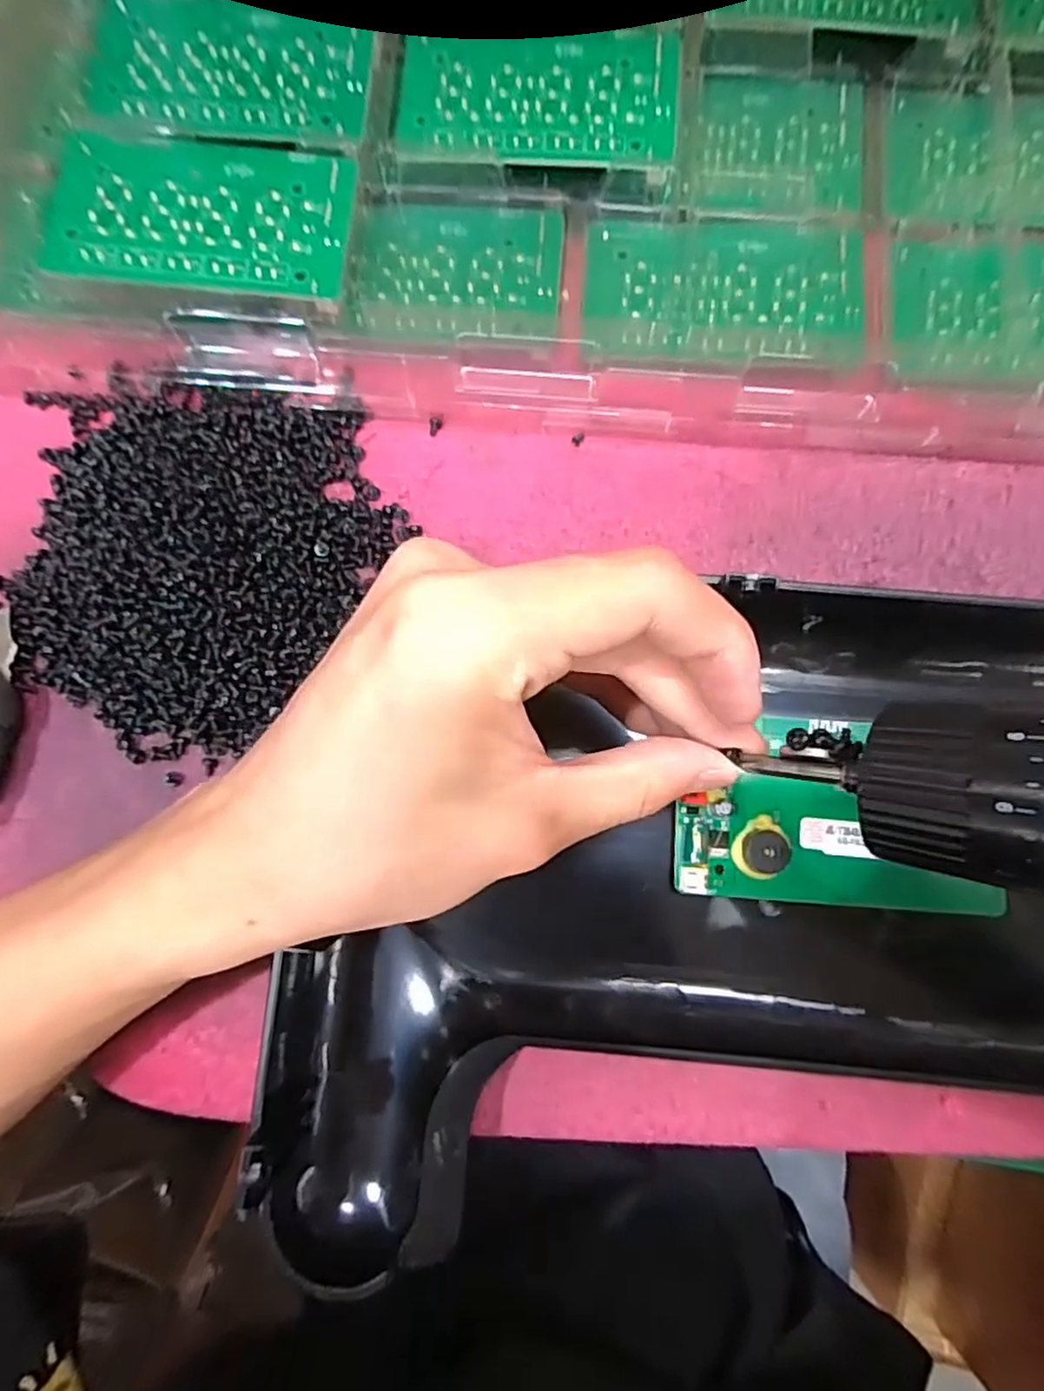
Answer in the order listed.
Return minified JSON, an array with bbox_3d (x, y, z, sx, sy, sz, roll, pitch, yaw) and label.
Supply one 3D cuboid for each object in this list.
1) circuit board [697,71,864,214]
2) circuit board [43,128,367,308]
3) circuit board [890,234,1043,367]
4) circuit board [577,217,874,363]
[{"bbox_3d":[0.104,-0.222,0.264,0.065,0.004,0.062,4,81,2],"label":"circuit board"},{"bbox_3d":[-0.116,-0.174,0.239,0.106,0.009,0.059,6,81,2],"label":"circuit board"},{"bbox_3d":[0.194,-0.150,0.250,0.104,0.007,0.054,0,81,1],"label":"circuit board"},{"bbox_3d":[0.078,-0.156,0.254,0.106,0.006,0.058,3,81,2],"label":"circuit board"}]

